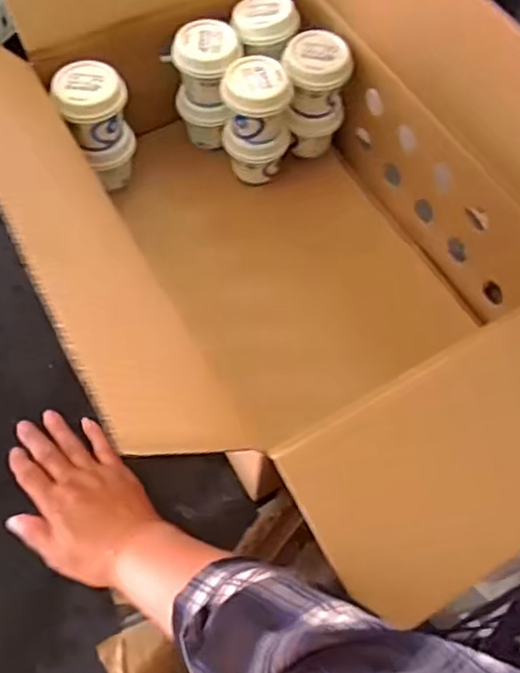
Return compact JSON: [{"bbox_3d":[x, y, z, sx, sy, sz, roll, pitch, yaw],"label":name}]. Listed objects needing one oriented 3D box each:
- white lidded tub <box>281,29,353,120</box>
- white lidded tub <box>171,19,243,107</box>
[{"bbox_3d":[0.059,-0.275,0.674,0.068,0.071,0.057,9,63,3],"label":"white lidded tub"},{"bbox_3d":[-0.054,-0.288,0.676,0.068,0.064,0.062,1,63,-1],"label":"white lidded tub"}]

